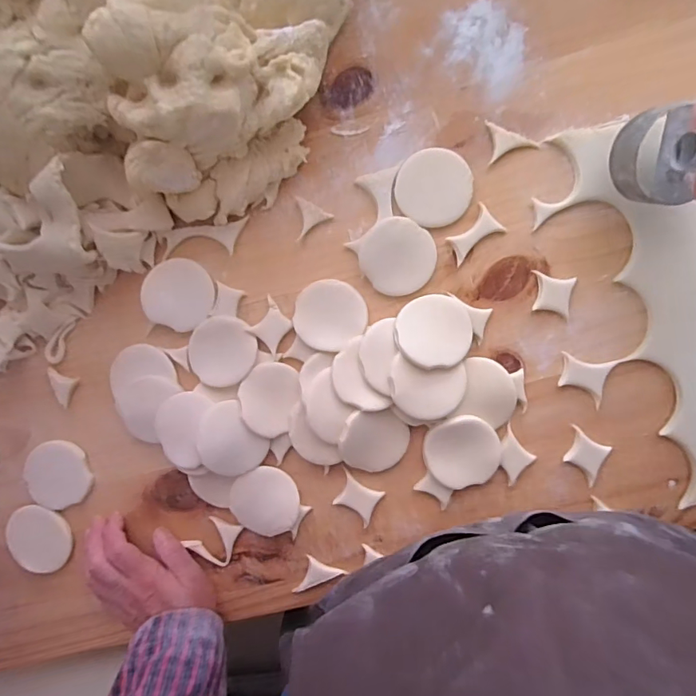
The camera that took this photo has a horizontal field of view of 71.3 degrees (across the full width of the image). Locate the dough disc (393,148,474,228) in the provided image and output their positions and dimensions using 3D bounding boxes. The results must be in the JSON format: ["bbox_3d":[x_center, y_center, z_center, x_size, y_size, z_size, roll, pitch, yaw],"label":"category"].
[{"bbox_3d":[0.079,-0.150,0.452,0.069,0.004,0.069,0,93,5],"label":"dough disc"}]

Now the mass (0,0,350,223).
[{"bbox_3d":[-0.176,-0.290,0.405,0.321,0.137,0.317,0,93,5],"label":"mass"}]

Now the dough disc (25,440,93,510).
[{"bbox_3d":[-0.306,0.133,0.506,0.068,0.010,0.067,0,93,5],"label":"dough disc"}]

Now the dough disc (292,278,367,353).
[{"bbox_3d":[-0.018,-0.032,0.464,0.067,0.011,0.064,0,93,5],"label":"dough disc"}]

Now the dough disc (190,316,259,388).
[{"bbox_3d":[-0.124,0.003,0.475,0.068,0.006,0.065,0,93,5],"label":"dough disc"}]

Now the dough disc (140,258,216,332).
[{"bbox_3d":[-0.167,-0.053,0.477,0.068,0.012,0.066,0,93,5],"label":"dough disc"}]

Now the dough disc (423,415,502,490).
[{"bbox_3d":[0.109,0.098,0.460,0.069,0.011,0.067,0,93,5],"label":"dough disc"}]

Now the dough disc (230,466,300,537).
[{"bbox_3d":[-0.082,0.153,0.480,0.067,0.010,0.067,0,98,0],"label":"dough disc"}]

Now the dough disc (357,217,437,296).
[{"bbox_3d":[0.047,-0.087,0.456,0.066,0.012,0.070,0,93,5],"label":"dough disc"}]

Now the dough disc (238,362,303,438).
[{"bbox_3d":[-0.077,0.049,0.469,0.055,0.004,0.069,21,91,-7],"label":"dough disc"}]

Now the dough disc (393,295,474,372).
[{"bbox_3d":[0.079,-0.016,0.446,0.067,0.006,0.067,-1,77,3],"label":"dough disc"}]

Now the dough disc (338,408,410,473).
[{"bbox_3d":[0.026,0.091,0.467,0.068,0.004,0.066,-5,110,-13],"label":"dough disc"}]

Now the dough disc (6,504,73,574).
[{"bbox_3d":[-0.327,0.200,0.508,0.070,0.012,0.063,11,94,4],"label":"dough disc"}]

